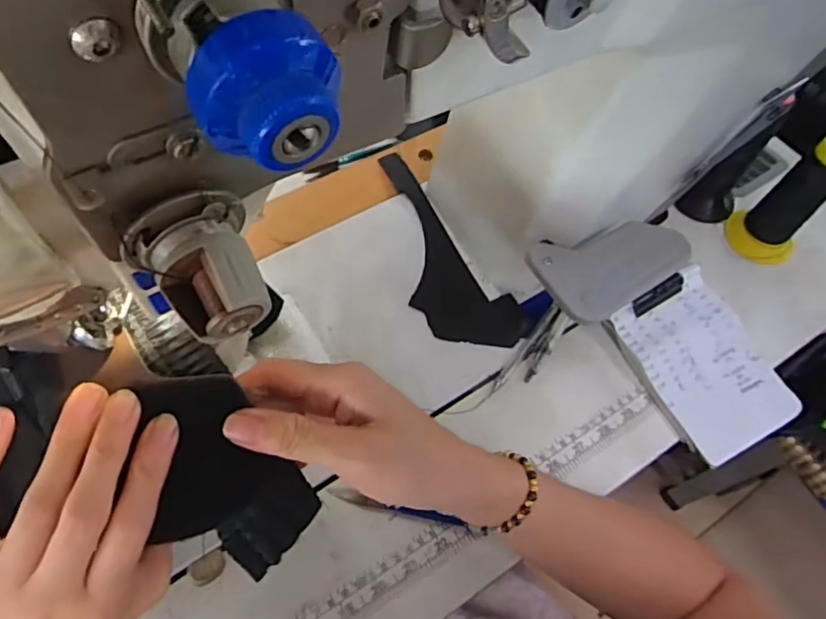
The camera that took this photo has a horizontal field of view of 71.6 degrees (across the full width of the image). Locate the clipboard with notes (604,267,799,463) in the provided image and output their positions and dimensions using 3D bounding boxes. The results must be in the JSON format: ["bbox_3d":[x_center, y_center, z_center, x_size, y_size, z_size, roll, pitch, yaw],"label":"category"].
[{"bbox_3d":[0.235,0.041,0.464,0.104,0.020,0.140,-22,65,-15],"label":"clipboard with notes"}]

